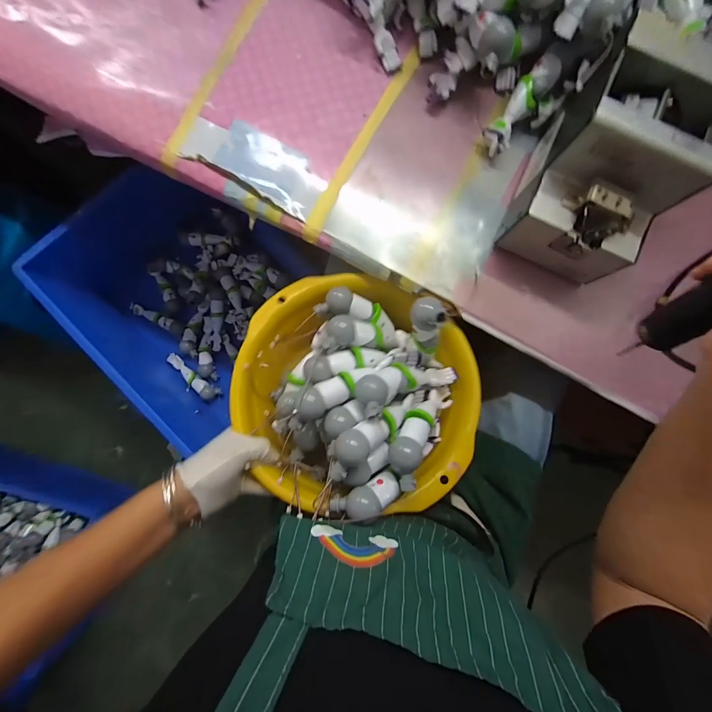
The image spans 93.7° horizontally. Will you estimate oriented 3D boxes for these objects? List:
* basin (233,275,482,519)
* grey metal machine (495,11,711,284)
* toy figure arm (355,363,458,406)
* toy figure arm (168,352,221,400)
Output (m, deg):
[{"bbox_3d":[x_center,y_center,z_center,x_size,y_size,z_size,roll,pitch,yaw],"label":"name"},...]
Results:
[{"bbox_3d":[0.003,0.039,0.408,0.292,0.135,0.282,23,63,-7],"label":"basin"},{"bbox_3d":[0.262,-0.203,0.360,0.135,0.148,0.184,25,84,0],"label":"grey metal machine"},{"bbox_3d":[0.063,0.028,0.399,0.147,0.033,0.040,-7,84,-38],"label":"toy figure arm"},{"bbox_3d":[-0.404,0.052,0.815,0.156,0.029,0.039,39,85,2],"label":"toy figure arm"}]

